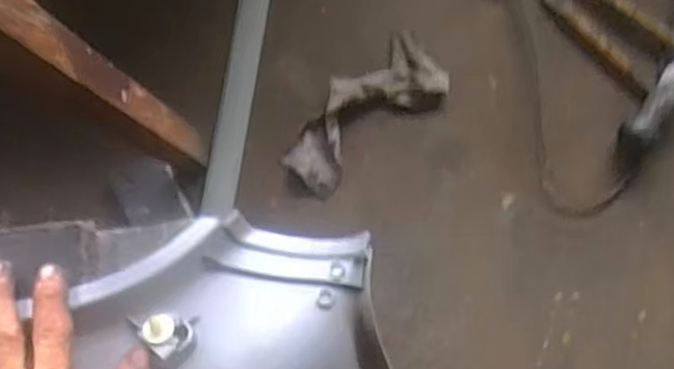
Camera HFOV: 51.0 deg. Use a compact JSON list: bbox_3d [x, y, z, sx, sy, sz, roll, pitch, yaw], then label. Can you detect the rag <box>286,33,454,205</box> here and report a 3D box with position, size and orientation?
[{"bbox_3d":[0.030,-0.089,0.858,0.219,0.032,0.096,-41,87,-3],"label":"rag"}]

